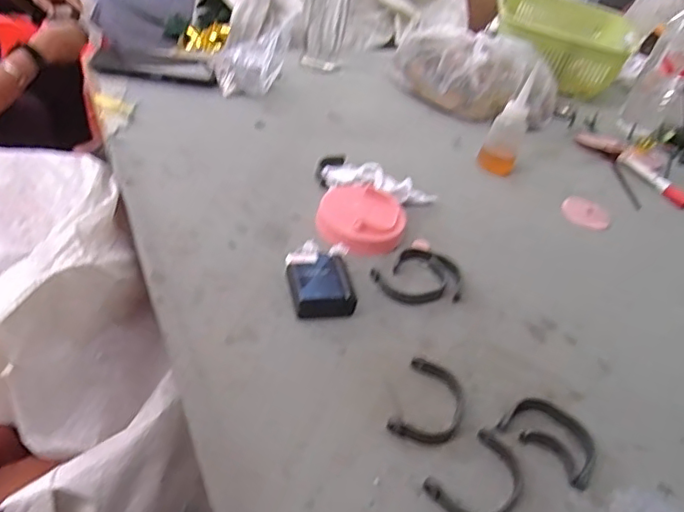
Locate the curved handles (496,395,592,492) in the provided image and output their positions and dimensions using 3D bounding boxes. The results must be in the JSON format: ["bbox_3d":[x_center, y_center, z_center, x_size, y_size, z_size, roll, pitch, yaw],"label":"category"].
[{"bbox_3d":[0.172,0.143,0.461,0.074,0.015,0.052,35,45,22],"label":"curved handles"}]

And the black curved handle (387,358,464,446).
[{"bbox_3d":[0.073,0.120,0.465,0.052,0.006,0.076,23,42,10],"label":"black curved handle"}]

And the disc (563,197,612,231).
[{"bbox_3d":[0.318,-0.056,0.741,0.061,0.004,0.066,8,41,-7],"label":"disc"}]

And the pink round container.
[{"bbox_3d":[0.021,-0.044,0.616,0.091,0.021,0.111,11,41,-3],"label":"pink round container"}]

